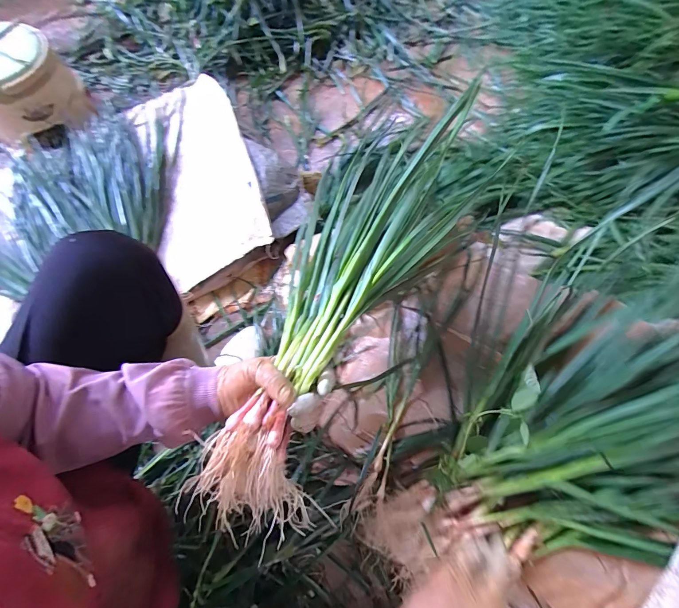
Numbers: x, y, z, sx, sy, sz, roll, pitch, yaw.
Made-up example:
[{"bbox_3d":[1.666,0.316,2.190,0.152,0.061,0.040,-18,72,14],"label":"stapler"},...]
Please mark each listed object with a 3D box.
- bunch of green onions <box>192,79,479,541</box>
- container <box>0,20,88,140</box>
[{"bbox_3d":[-0.016,0.011,0.382,0.152,0.087,0.425,22,70,10],"label":"bunch of green onions"},{"bbox_3d":[-0.825,-0.564,0.861,0.256,0.134,0.253,40,72,13],"label":"container"}]

